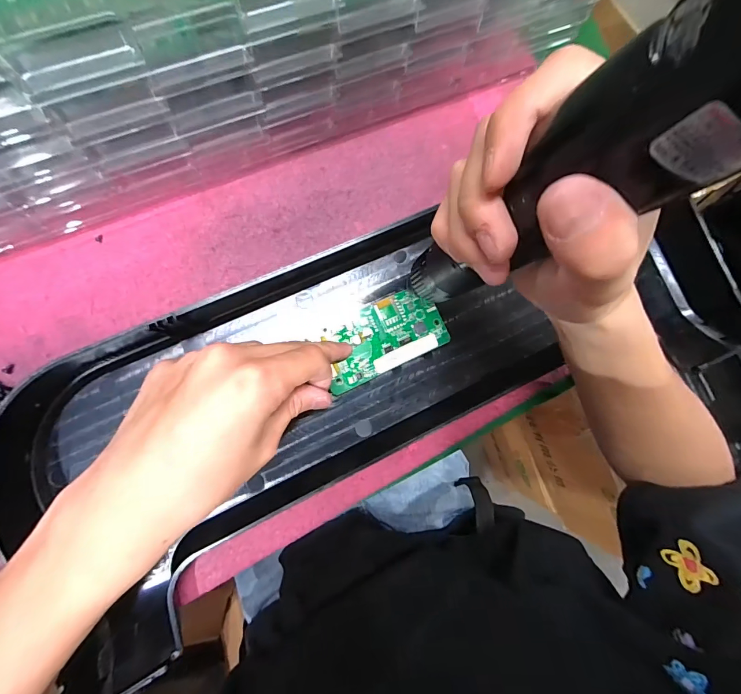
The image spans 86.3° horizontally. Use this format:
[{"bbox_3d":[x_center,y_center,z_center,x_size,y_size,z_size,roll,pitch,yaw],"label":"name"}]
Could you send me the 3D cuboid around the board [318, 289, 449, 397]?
[{"bbox_3d":[0.009,-0.007,0.283,0.090,0.005,0.047,-24,90,-9],"label":"board"}]

